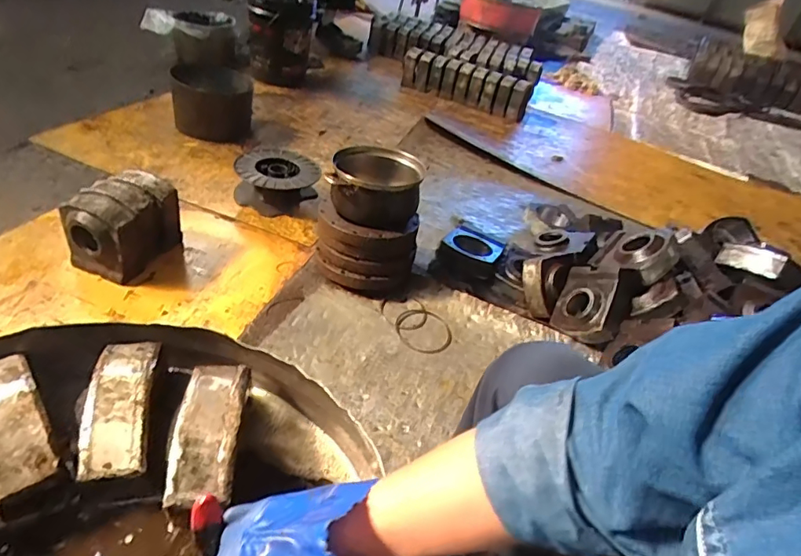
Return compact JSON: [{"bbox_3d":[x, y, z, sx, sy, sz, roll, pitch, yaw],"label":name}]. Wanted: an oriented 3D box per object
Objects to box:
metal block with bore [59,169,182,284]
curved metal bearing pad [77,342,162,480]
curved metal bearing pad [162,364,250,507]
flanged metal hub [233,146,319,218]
[{"bbox_3d":[-0.666,-0.130,1.242,0.184,0.181,0.245,19,39,11],"label":"metal block with bore"},{"bbox_3d":[-0.293,0.128,0.536,0.061,0.029,0.156,1,40,-19],"label":"curved metal bearing pad"},{"bbox_3d":[-0.196,0.152,0.529,0.064,0.026,0.153,8,38,-10],"label":"curved metal bearing pad"},{"bbox_3d":[-0.378,-0.297,1.561,0.249,0.128,0.229,4,40,-3],"label":"flanged metal hub"}]

